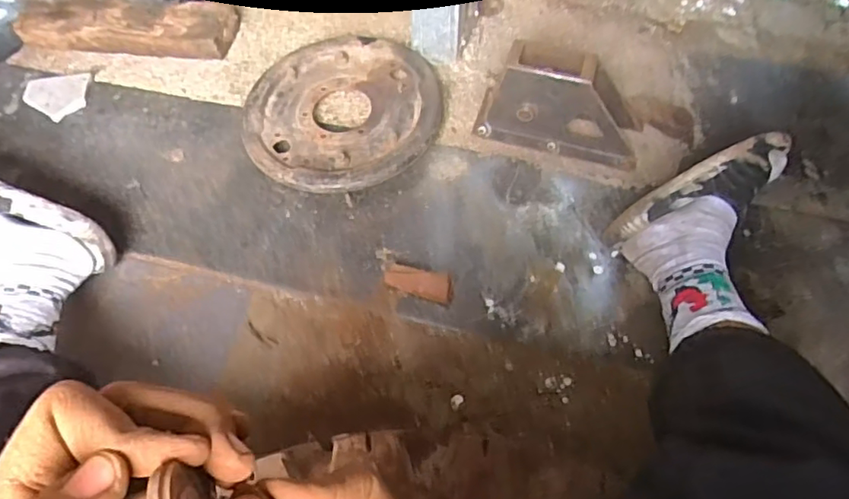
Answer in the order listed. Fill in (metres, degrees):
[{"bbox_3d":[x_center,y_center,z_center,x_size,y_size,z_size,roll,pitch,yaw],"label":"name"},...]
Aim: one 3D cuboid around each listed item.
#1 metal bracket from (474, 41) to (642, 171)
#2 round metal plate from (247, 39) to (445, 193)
[{"bbox_3d":[0.200,-0.214,0.837,0.237,0.128,0.084,13,64,7],"label":"metal bracket"},{"bbox_3d":[-0.127,-0.213,0.911,0.295,0.044,0.288,0,64,1],"label":"round metal plate"}]

